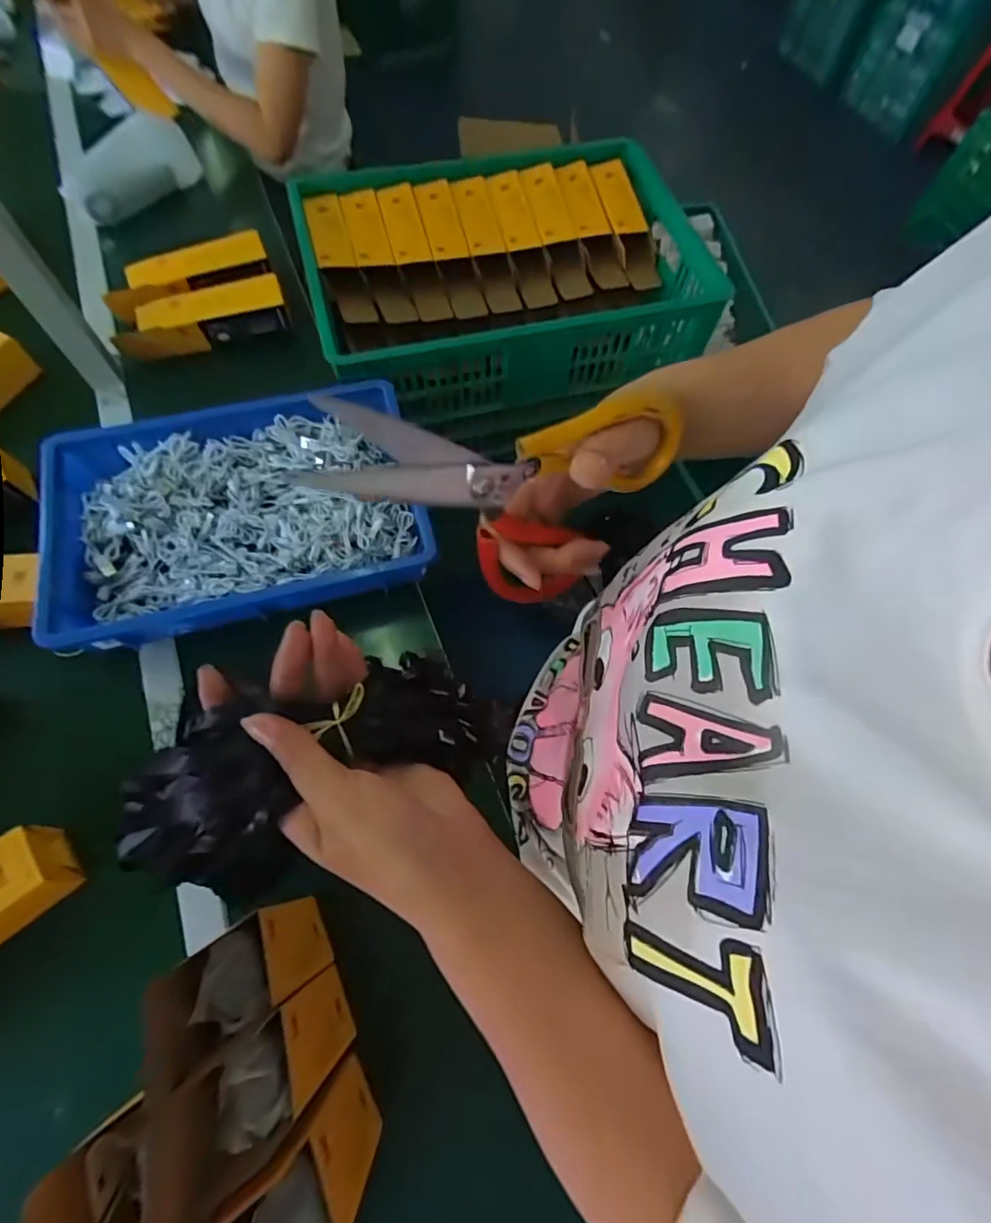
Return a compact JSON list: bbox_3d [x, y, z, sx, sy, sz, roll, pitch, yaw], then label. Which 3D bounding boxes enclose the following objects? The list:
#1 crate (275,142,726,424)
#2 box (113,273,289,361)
[{"bbox_3d":[0.020,-0.597,0.987,0.667,0.222,0.463,-14,68,-8],"label":"crate"},{"bbox_3d":[-0.439,-0.440,0.806,0.243,0.063,0.061,-15,68,-9],"label":"box"}]

